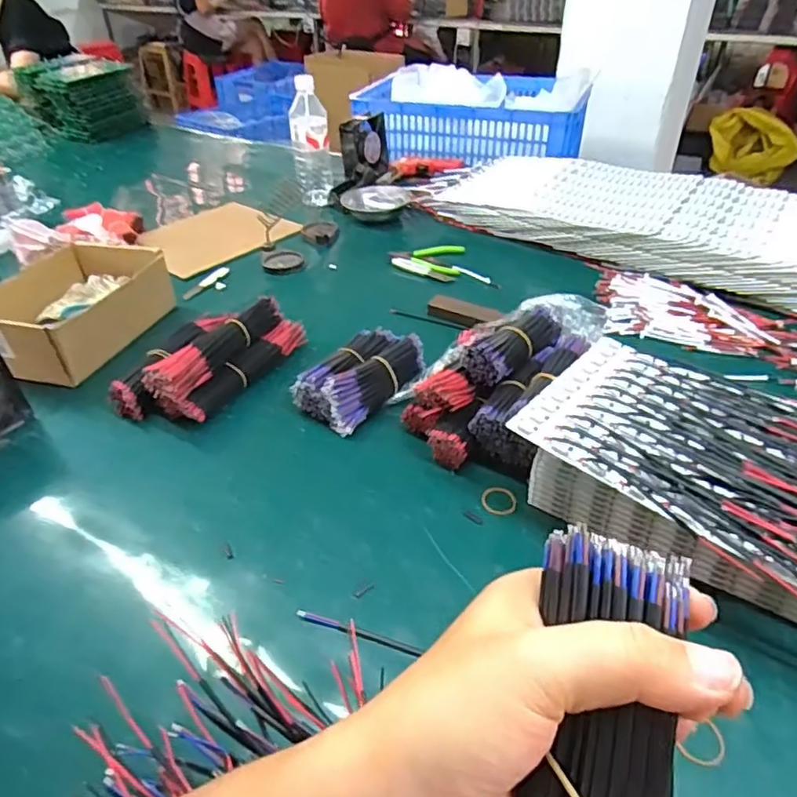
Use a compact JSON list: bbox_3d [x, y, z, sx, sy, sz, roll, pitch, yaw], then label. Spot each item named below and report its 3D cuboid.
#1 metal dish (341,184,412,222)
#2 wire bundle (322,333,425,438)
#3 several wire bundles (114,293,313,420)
[{"bbox_3d":[-0.040,-0.371,1.134,0.129,0.041,0.098,-17,42,-19],"label":"metal dish"},{"bbox_3d":[-0.026,-0.020,0.684,0.046,0.054,0.152,26,46,29],"label":"wire bundle"},{"bbox_3d":[-0.232,-0.053,0.714,0.127,0.079,0.213,19,43,22],"label":"several wire bundles"}]

